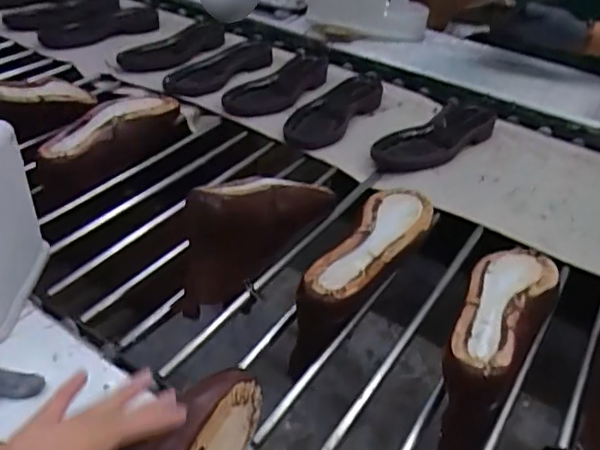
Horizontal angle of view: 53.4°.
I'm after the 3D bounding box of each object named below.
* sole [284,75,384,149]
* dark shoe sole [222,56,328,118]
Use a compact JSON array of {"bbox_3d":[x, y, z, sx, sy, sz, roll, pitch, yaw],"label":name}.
[{"bbox_3d":[0.063,-0.202,1.053,0.086,0.048,0.289,22,40,22],"label":"sole"},{"bbox_3d":[-0.033,-0.265,1.134,0.104,0.047,0.298,23,41,23],"label":"dark shoe sole"}]

